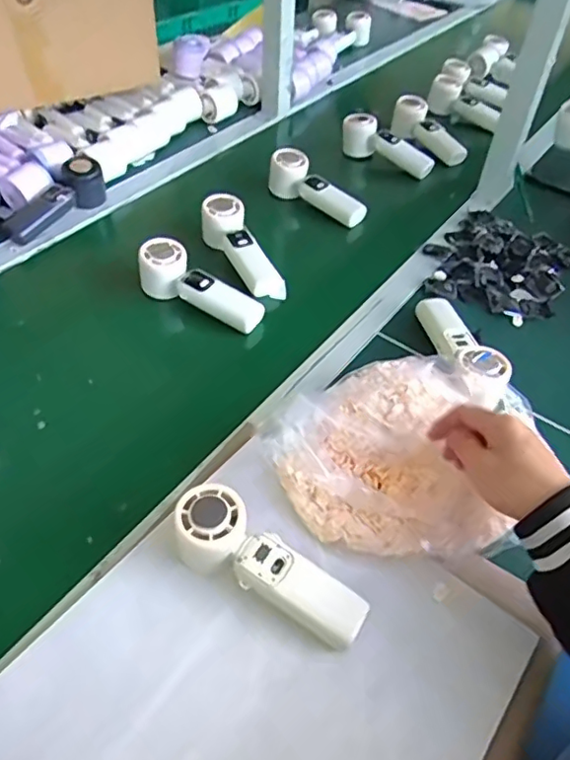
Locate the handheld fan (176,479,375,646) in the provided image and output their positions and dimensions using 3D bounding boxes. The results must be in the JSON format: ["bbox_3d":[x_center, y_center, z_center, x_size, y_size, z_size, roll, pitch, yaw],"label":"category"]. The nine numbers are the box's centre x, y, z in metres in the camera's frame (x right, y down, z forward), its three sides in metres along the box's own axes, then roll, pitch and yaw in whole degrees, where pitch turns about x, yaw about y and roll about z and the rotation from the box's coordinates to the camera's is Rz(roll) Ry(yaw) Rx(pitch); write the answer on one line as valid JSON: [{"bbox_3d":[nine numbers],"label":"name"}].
[{"bbox_3d":[-0.015,0.148,0.451,0.167,0.038,0.055,34,52,7],"label":"handheld fan"}]

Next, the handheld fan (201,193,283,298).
[{"bbox_3d":[-0.062,-0.174,0.763,0.059,0.050,0.165,-24,71,-25],"label":"handheld fan"}]

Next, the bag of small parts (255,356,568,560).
[{"bbox_3d":[0.115,0.067,0.530,0.229,0.058,0.222,-24,55,-25],"label":"bag of small parts"}]

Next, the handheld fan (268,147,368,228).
[{"bbox_3d":[0.049,-0.291,0.858,0.161,0.060,0.041,31,52,20],"label":"handheld fan"}]

